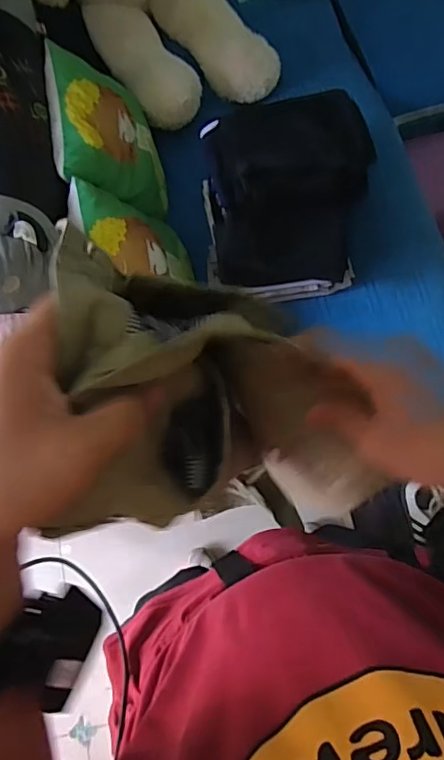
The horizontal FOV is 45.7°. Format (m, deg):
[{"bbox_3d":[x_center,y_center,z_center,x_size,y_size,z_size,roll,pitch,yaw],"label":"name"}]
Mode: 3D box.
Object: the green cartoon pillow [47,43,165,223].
[{"bbox_3d":[-0.237,-0.528,1.159,0.078,0.277,0.327,-22,73,38],"label":"green cartoon pillow"}]

